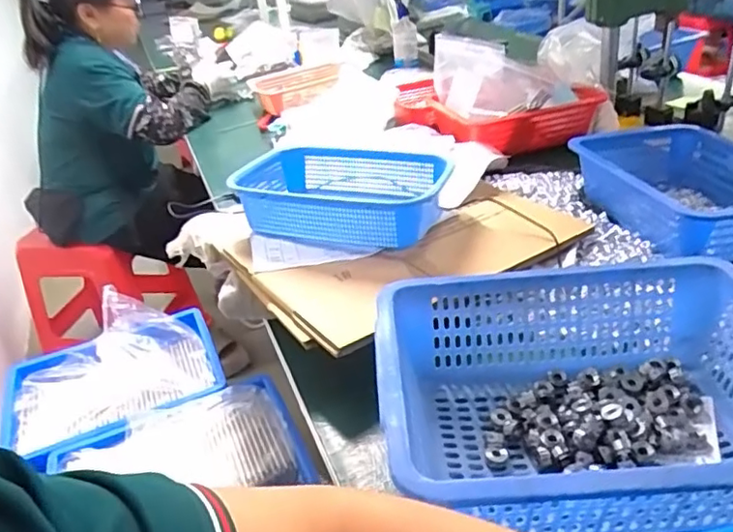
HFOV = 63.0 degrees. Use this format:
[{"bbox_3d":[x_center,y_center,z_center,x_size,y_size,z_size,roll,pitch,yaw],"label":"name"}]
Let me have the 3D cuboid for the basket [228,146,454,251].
[{"bbox_3d":[-0.039,-0.108,0.860,0.304,0.068,0.203,6,34,19],"label":"basket"}]

